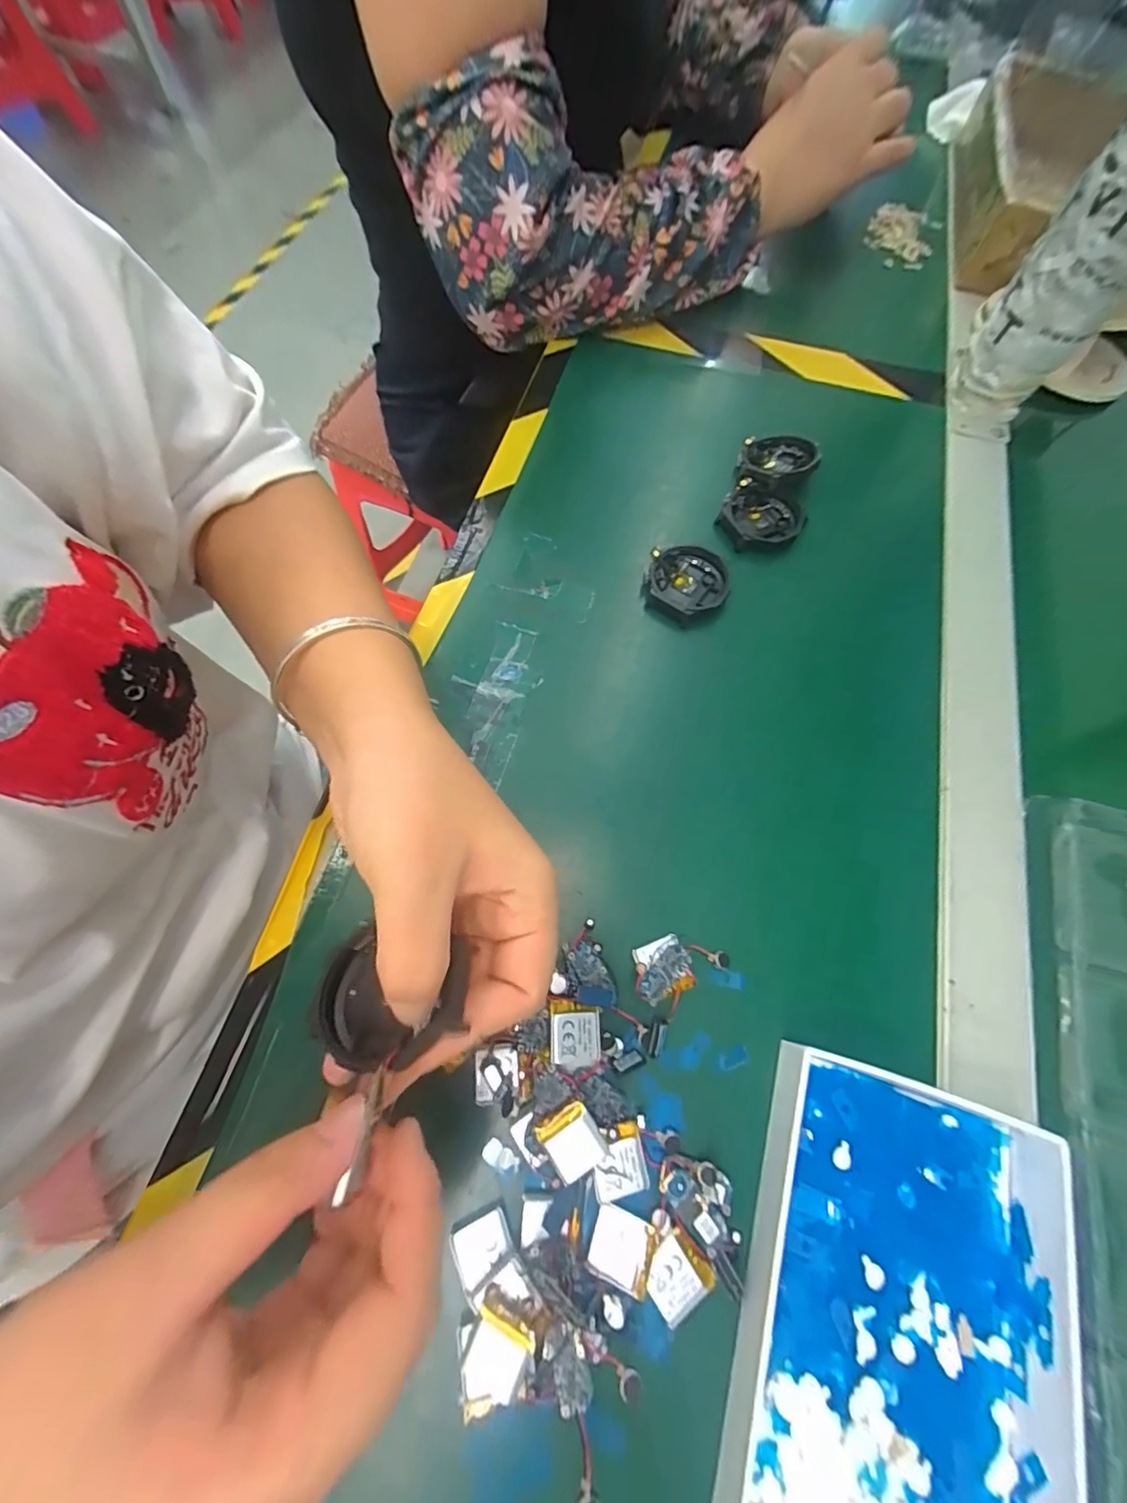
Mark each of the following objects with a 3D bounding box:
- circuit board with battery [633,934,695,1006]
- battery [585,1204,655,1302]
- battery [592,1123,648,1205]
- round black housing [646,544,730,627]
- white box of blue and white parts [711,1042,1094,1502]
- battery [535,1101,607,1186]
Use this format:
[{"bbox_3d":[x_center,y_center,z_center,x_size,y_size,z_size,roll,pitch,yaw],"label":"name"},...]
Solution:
[{"bbox_3d":[0.043,0.096,0.232,0.027,0.012,0.024,-19,69,-9],"label":"circuit board with battery"},{"bbox_3d":[0.022,0.185,0.196,0.023,0.004,0.021,20,68,6],"label":"battery"},{"bbox_3d":[0.022,0.162,0.207,0.020,0.004,0.023,-11,68,-6],"label":"battery"},{"bbox_3d":[0.074,-0.102,0.318,0.048,0.013,0.050,1,67,-2],"label":"round black housing"},{"bbox_3d":[0.117,0.212,0.180,0.103,0.025,0.172,20,68,6],"label":"white box of blue and white parts"},{"bbox_3d":[0.003,0.150,0.202,0.021,0.004,0.023,-30,81,-11],"label":"battery"}]

